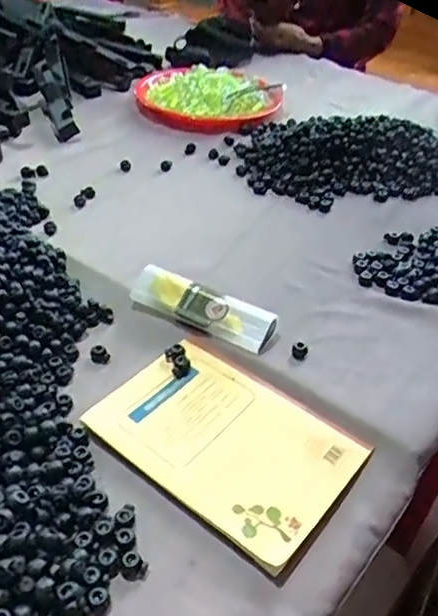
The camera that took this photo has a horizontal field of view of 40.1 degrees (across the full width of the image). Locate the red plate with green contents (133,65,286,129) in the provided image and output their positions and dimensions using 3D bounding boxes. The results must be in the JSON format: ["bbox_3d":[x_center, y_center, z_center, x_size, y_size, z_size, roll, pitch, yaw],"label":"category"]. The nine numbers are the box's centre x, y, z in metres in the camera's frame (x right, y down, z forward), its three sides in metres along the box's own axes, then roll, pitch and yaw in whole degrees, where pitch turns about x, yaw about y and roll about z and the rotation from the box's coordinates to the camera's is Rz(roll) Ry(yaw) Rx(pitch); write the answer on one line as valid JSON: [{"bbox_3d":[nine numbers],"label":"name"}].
[{"bbox_3d":[-0.018,-0.361,1.022,0.244,0.037,0.224,2,39,-2],"label":"red plate with green contents"}]

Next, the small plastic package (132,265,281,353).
[{"bbox_3d":[-0.019,0.000,0.598,0.155,0.032,0.034,22,42,21],"label":"small plastic package"}]

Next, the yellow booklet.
[{"bbox_3d":[0.004,0.104,0.502,0.206,0.008,0.139,30,46,28],"label":"yellow booklet"}]

